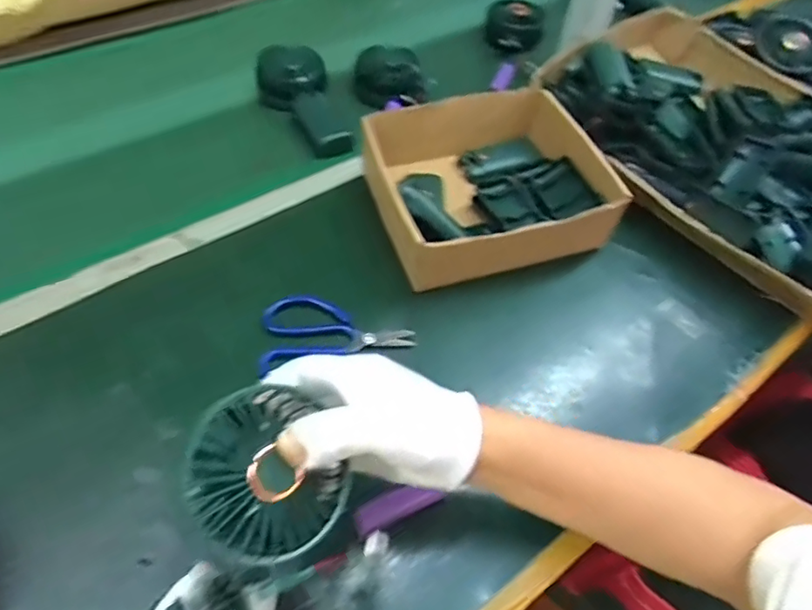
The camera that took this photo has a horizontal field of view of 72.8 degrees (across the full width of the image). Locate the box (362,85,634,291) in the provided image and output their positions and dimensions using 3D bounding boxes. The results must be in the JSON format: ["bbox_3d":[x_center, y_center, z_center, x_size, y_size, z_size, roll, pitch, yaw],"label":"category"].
[{"bbox_3d":[0.079,-0.127,0.547,0.216,0.072,0.194,-11,54,-13],"label":"box"}]

